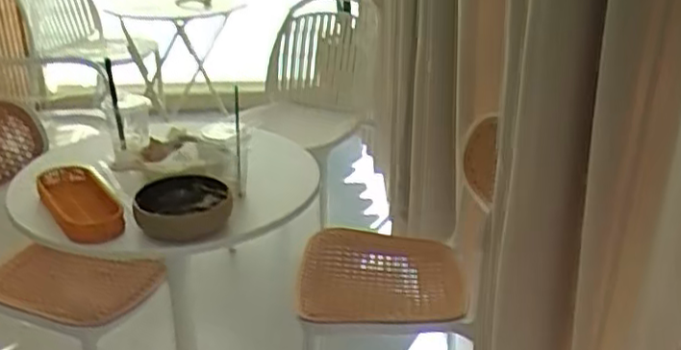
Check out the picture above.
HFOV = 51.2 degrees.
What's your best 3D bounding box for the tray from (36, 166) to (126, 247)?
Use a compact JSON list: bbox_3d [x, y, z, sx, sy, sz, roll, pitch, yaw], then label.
[{"bbox_3d":[-0.421,0.046,1.157,0.101,0.044,0.236,-17,30,-32],"label":"tray"}]

